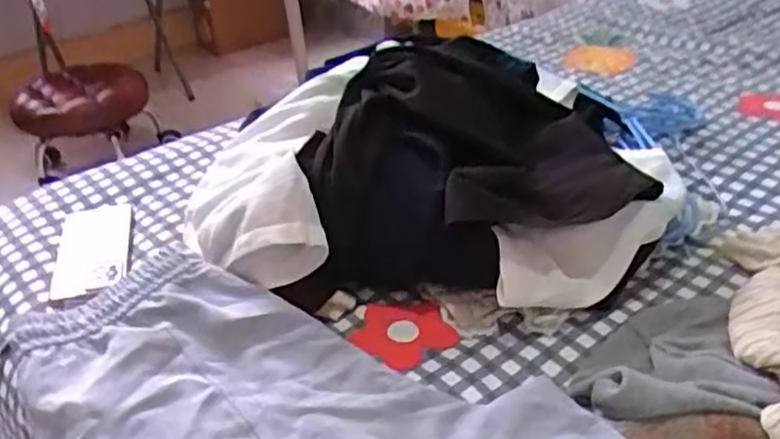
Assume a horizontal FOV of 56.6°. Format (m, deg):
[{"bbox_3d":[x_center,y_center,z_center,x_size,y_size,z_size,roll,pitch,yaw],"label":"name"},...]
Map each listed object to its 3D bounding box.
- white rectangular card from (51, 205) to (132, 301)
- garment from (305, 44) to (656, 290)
[{"bbox_3d":[-0.318,0.032,0.772,0.075,0.011,0.167,-13,31,-9],"label":"white rectangular card"},{"bbox_3d":[0.068,-0.079,0.726,0.277,0.149,0.312,-4,33,1],"label":"garment"}]

